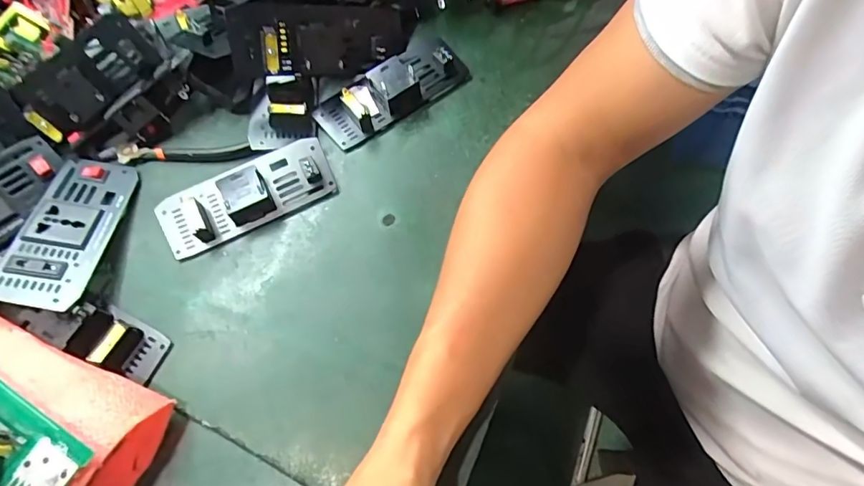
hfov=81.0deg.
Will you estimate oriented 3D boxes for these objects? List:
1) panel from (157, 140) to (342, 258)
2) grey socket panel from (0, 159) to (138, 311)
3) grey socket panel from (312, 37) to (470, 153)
[{"bbox_3d":[-0.153,-0.042,0.412,0.141,0.025,0.055,-25,64,-10],"label":"panel"},{"bbox_3d":[-0.278,-0.011,0.390,0.056,0.013,0.135,13,50,-15],"label":"grey socket panel"},{"bbox_3d":[-0.036,-0.144,0.453,0.141,0.028,0.060,-32,65,-13],"label":"grey socket panel"}]

